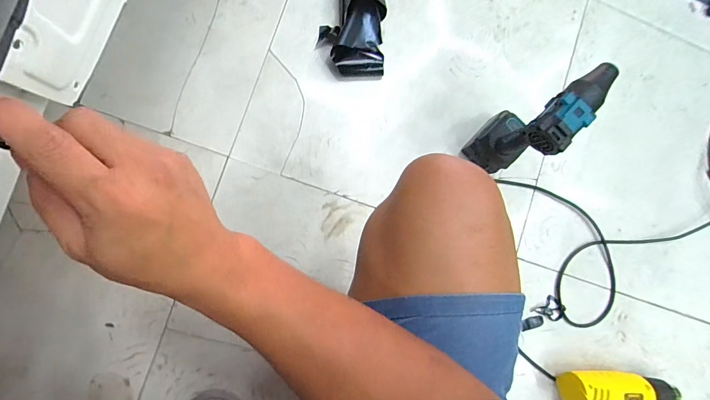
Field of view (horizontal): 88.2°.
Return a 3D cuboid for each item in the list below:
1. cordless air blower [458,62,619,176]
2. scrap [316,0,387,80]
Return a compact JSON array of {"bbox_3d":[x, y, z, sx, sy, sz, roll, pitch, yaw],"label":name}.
[{"bbox_3d":[0.306,-0.127,0.634,0.151,0.252,0.081,-33,93,-8],"label":"cordless air blower"},{"bbox_3d":[0.001,-0.368,0.711,0.126,0.050,0.254,6,86,-9],"label":"scrap"}]

